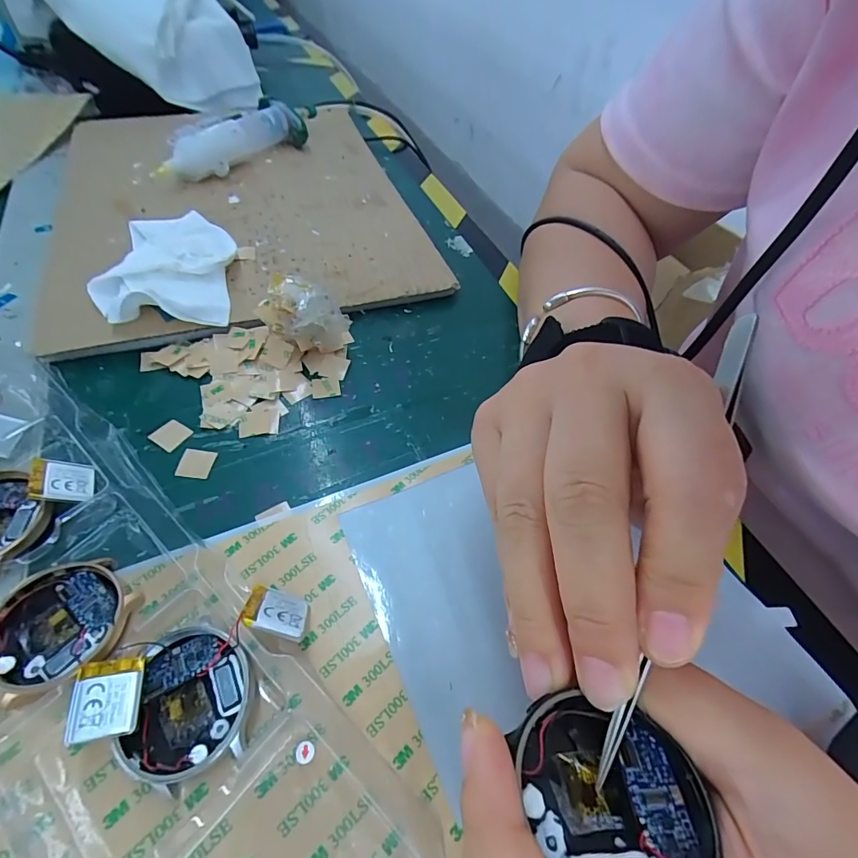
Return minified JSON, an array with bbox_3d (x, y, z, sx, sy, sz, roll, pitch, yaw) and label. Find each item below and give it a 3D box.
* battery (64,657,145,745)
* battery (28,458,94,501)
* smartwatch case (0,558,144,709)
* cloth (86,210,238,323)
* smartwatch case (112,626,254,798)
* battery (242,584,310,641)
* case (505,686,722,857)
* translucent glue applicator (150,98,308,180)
[{"bbox_3d":[-0.104,0.087,0.148,0.019,0.004,0.022,-1,56,-17],"label":"battery"},{"bbox_3d":[-0.156,0.022,0.195,0.022,0.004,0.019,16,41,-47],"label":"battery"},{"bbox_3d":[-0.136,0.072,0.169,0.046,0.009,0.041,-30,59,-24],"label":"smartwatch case"},{"bbox_3d":[-0.163,-0.104,0.288,0.074,0.020,0.106,-6,53,-8],"label":"cloth"},{"bbox_3d":[-0.080,0.093,0.155,0.040,0.013,0.044,3,52,-1],"label":"smartwatch case"},{"bbox_3d":[-0.057,0.068,0.171,0.023,0.004,0.019,21,20,-12],"label":"battery"},{"bbox_3d":[0.043,0.083,0.105,0.038,0.014,0.040,-8,53,-9],"label":"case"},{"bbox_3d":[-0.166,-0.239,0.383,0.034,0.032,0.133,33,57,21],"label":"translucent glue applicator"}]

